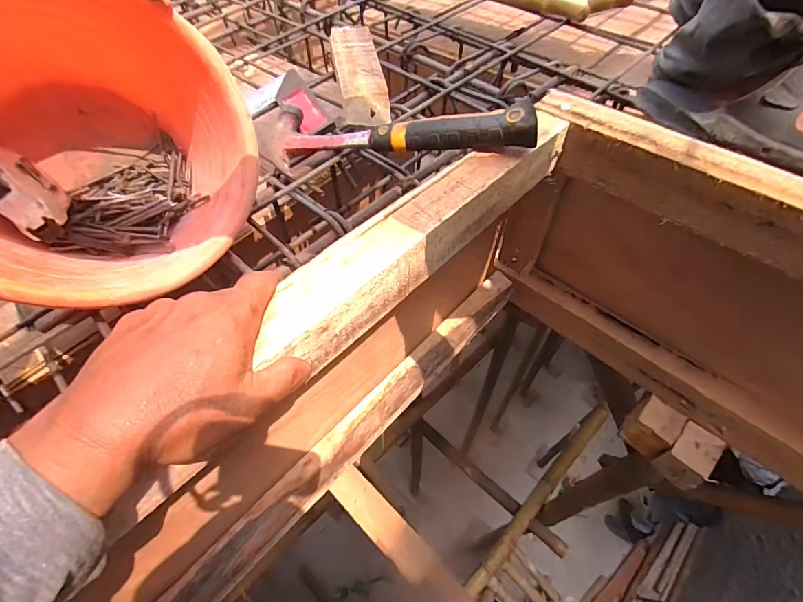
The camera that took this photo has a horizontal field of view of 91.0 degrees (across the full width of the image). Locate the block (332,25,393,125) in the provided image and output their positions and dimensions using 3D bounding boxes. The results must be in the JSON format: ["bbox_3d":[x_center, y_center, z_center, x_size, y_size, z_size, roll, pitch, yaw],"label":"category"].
[{"bbox_3d":[-0.052,-0.283,0.486,0.054,0.028,0.157,-10,68,-4],"label":"block"}]

